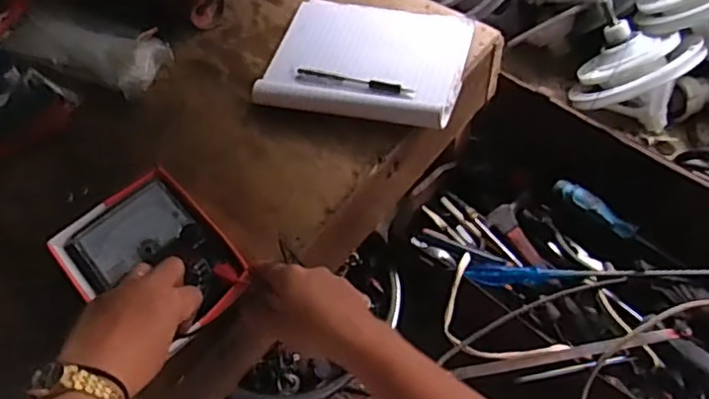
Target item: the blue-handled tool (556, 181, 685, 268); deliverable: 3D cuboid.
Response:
[{"bbox_3d":[0.333,0.031,0.804,0.176,0.020,0.024,36,64,7],"label":"blue-handled tool"}]

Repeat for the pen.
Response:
[{"bbox_3d":[0.001,-0.135,0.709,0.135,0.009,0.015,17,59,13],"label":"pen"}]

